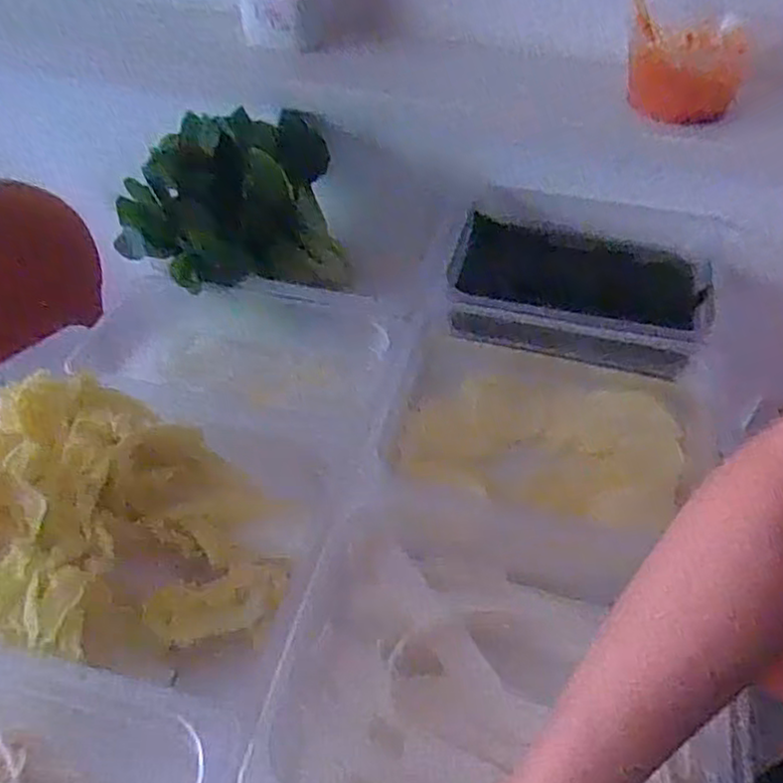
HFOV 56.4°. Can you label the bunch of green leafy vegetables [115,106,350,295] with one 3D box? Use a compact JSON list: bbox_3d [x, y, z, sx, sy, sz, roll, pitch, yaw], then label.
[{"bbox_3d":[-0.191,-0.227,0.903,0.250,0.154,0.269,-6,52,-6],"label":"bunch of green leafy vegetables"}]

